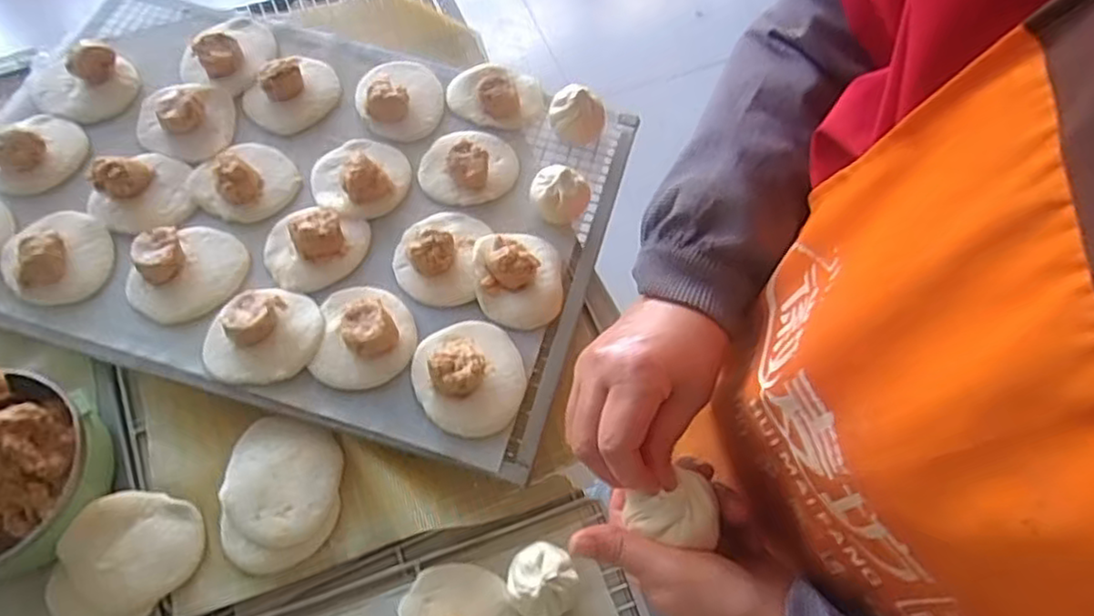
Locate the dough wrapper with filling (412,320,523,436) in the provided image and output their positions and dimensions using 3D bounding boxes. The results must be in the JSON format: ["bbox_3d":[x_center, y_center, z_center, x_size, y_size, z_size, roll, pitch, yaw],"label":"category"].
[{"bbox_3d":[-0.063,0.049,0.535,0.085,0.031,0.094,-19,66,-9],"label":"dough wrapper with filling"}]

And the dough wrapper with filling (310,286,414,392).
[{"bbox_3d":[-0.150,0.017,0.551,0.079,0.031,0.090,0,65,0],"label":"dough wrapper with filling"}]

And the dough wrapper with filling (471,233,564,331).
[{"bbox_3d":[-0.025,-0.031,0.582,0.075,0.034,0.091,-8,65,-4],"label":"dough wrapper with filling"}]

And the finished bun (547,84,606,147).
[{"bbox_3d":[0.029,-0.189,0.660,0.052,0.052,0.046,-9,65,-4],"label":"finished bun"}]

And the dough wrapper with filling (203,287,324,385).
[{"bbox_3d":[-0.233,0.021,0.548,0.093,0.032,0.078,-27,68,-12],"label":"dough wrapper with filling"}]

